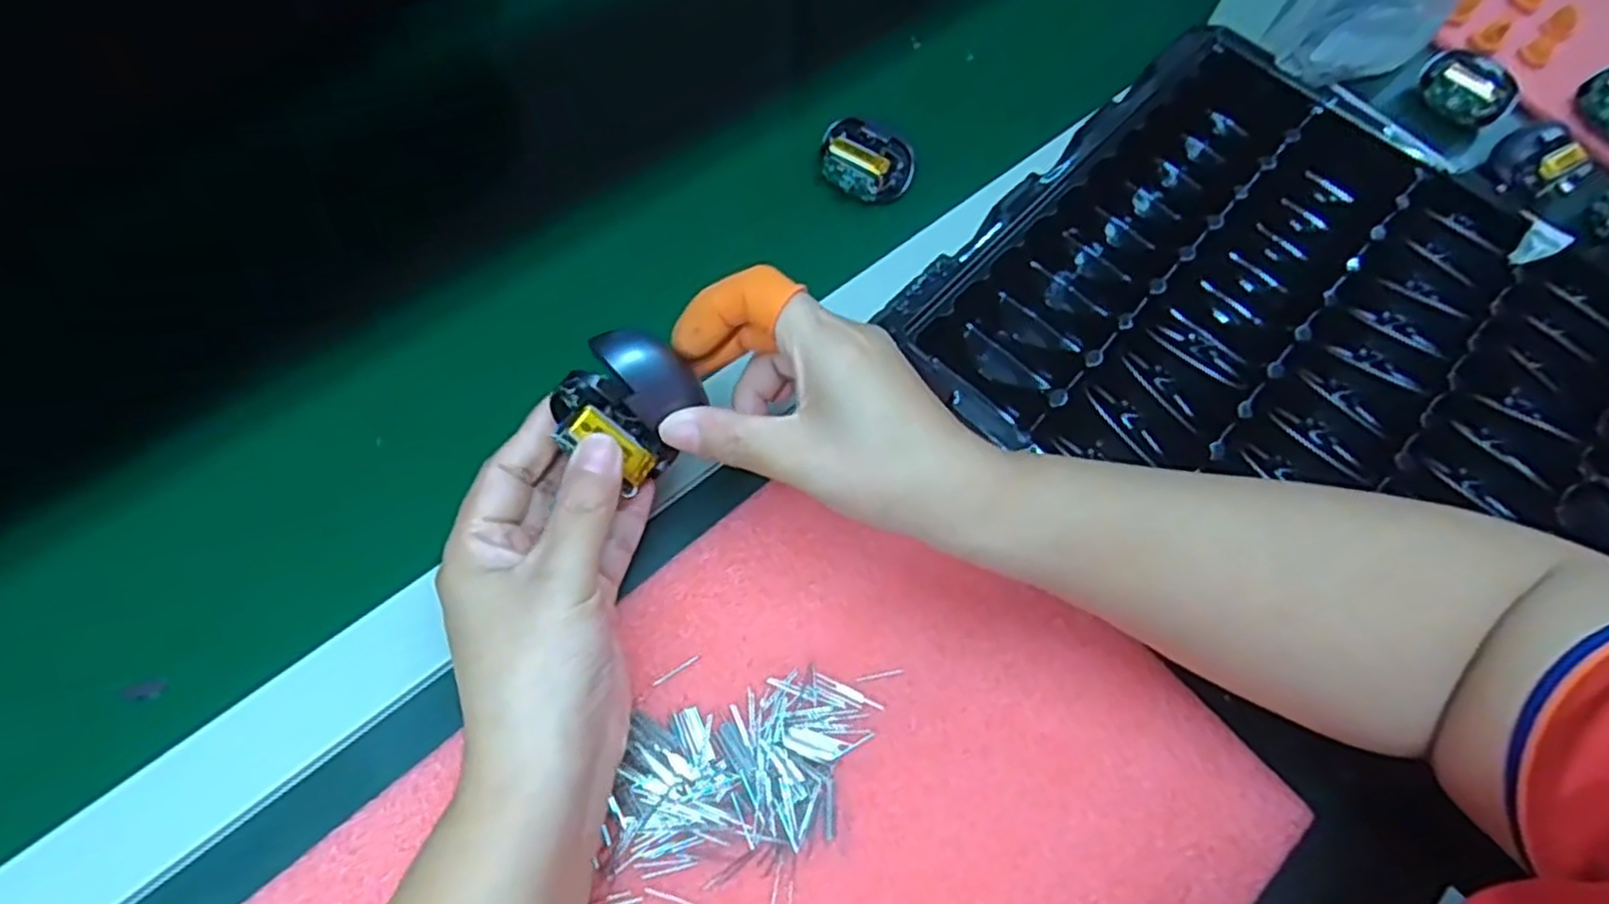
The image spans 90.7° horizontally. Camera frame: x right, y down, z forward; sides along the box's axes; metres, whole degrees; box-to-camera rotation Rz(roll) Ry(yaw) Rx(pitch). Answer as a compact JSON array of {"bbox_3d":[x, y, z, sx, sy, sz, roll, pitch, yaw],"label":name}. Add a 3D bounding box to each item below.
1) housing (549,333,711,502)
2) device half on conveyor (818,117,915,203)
[{"bbox_3d":[-0.068,-0.020,0.318,0.047,0.035,0.055,-45,112,-3],"label":"housing"},{"bbox_3d":[0.035,-0.172,0.471,0.057,0.018,0.040,32,66,10],"label":"device half on conveyor"}]

